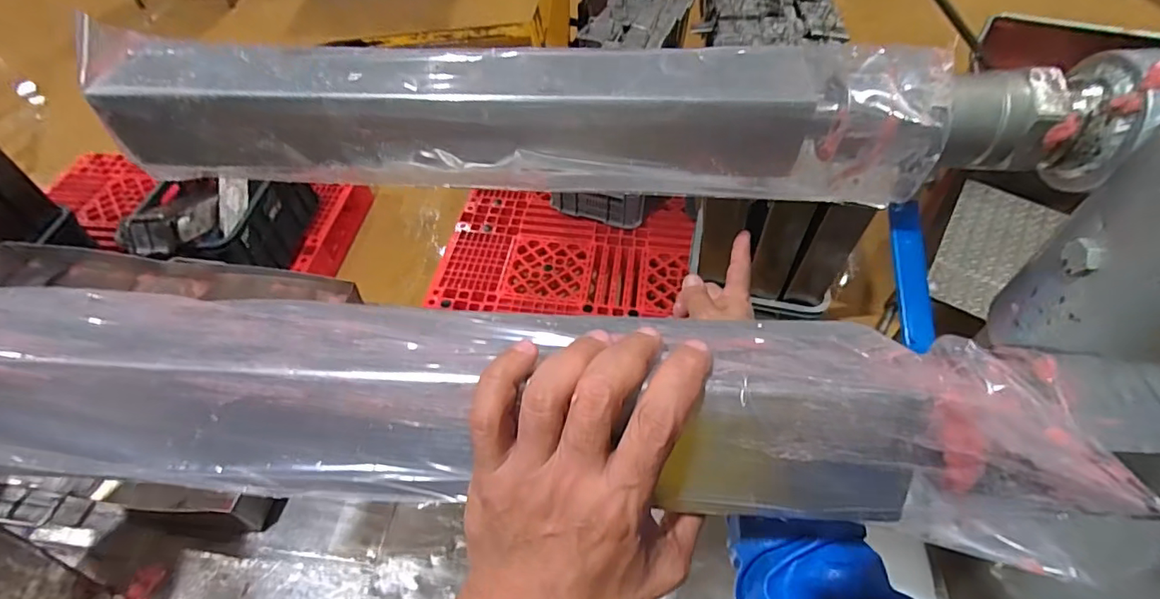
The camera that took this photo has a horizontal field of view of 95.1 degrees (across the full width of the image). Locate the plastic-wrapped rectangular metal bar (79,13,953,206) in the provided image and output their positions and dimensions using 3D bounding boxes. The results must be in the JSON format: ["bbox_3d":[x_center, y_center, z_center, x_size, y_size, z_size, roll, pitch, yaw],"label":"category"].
[{"bbox_3d":[-0.070,-0.157,0.465,0.719,0.105,0.094,4,52,4],"label":"plastic-wrapped rectangular metal bar"}]

